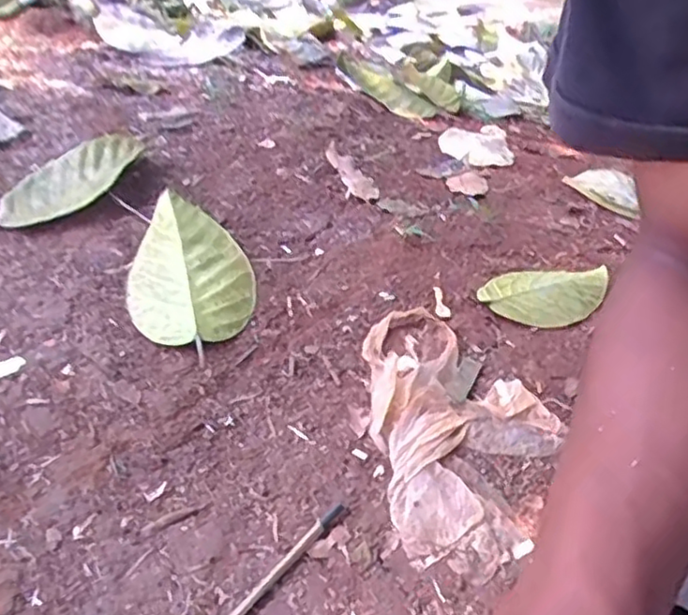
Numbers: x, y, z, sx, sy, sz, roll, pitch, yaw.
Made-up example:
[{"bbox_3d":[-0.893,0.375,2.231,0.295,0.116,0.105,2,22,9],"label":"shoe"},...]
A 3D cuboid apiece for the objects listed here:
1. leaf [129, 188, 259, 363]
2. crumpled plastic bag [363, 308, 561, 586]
[{"bbox_3d":[-0.135,-0.037,0.580,0.103,0.024,0.187,-7,45,-6],"label":"leaf"},{"bbox_3d":[0.084,0.077,0.468,0.125,0.017,0.218,-2,45,-2],"label":"crumpled plastic bag"}]

